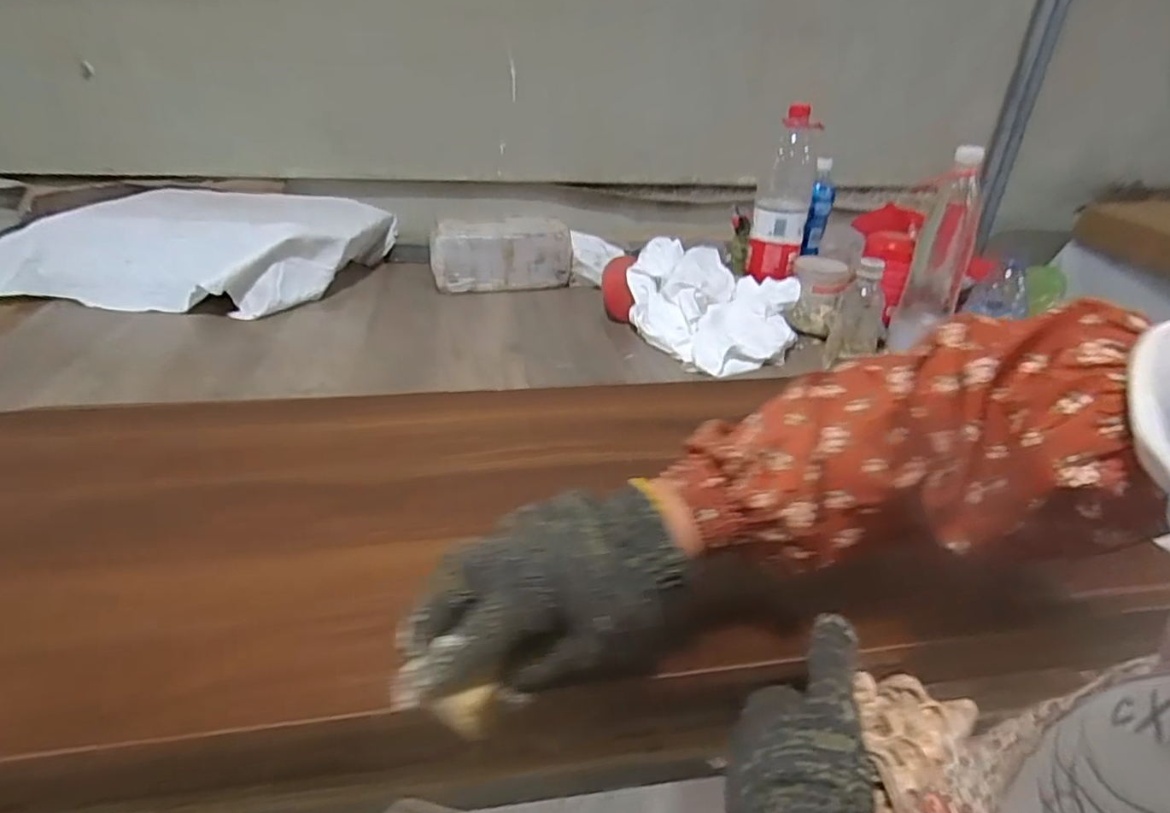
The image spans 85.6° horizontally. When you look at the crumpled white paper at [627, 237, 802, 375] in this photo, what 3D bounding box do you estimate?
[{"bbox_3d":[0.182,-0.158,0.943,0.274,0.056,0.234,30,58,19],"label":"crumpled white paper"}]

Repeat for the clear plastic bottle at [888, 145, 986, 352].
[{"bbox_3d":[0.498,-0.219,0.876,0.076,0.251,0.085,20,35,29],"label":"clear plastic bottle"}]

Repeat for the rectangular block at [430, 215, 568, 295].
[{"bbox_3d":[-0.149,-0.261,1.105,0.239,0.115,0.090,-7,31,-14],"label":"rectangular block"}]

